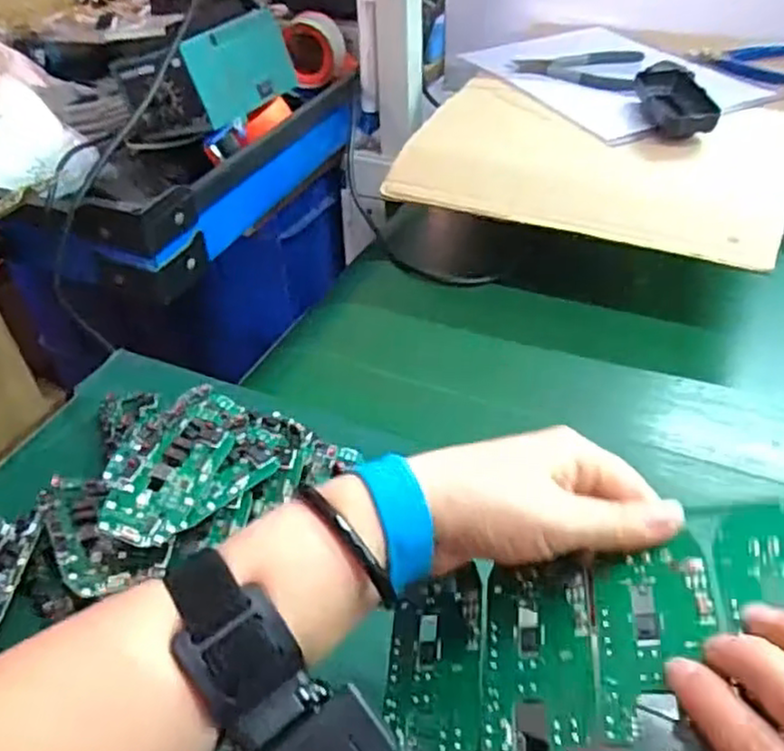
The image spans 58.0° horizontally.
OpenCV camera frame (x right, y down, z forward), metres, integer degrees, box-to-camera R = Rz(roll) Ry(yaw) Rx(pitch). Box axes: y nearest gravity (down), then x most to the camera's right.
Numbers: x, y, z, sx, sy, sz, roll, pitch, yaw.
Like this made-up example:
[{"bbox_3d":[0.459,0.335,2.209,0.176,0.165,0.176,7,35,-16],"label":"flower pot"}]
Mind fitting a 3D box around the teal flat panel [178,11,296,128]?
[{"bbox_3d":[-0.150,-0.317,0.727,0.009,0.081,0.146,2,36,35],"label":"teal flat panel"}]

